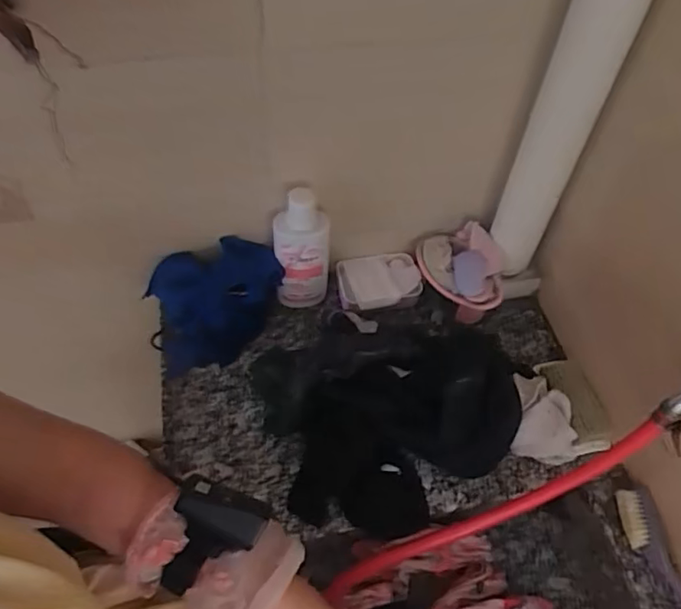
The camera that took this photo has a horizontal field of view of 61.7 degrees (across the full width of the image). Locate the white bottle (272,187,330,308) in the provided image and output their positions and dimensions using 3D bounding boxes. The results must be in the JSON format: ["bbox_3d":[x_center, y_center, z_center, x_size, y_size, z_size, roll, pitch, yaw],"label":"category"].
[{"bbox_3d":[-0.056,-0.076,0.817,0.075,0.197,0.051,-2,53,-4],"label":"white bottle"}]

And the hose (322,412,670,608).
[{"bbox_3d":[0.136,0.264,0.604,0.203,0.208,0.388,30,58,19],"label":"hose"}]

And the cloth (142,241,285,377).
[{"bbox_3d":[-0.178,0.000,0.821,0.188,0.117,0.122,-18,56,-15],"label":"cloth"}]

